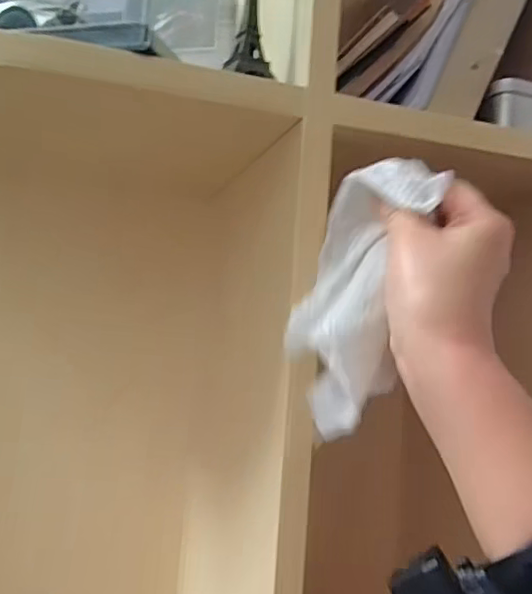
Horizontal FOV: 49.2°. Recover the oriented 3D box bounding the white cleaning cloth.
[{"bbox_3d":[0.051,-0.007,0.321,0.045,0.161,0.061,23,-14,-33],"label":"white cleaning cloth"}]

